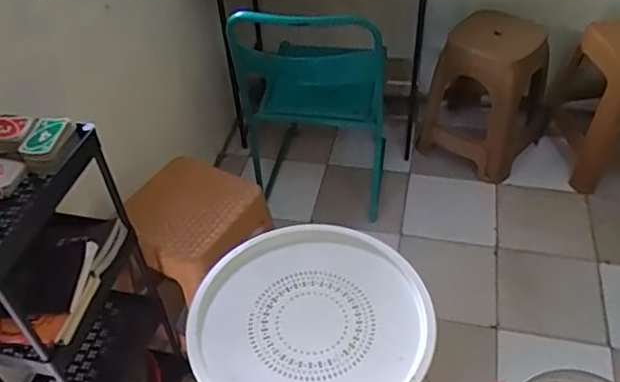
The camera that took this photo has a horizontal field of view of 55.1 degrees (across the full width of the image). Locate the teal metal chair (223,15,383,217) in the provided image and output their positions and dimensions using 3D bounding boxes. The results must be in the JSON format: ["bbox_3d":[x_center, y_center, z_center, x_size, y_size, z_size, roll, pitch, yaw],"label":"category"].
[{"bbox_3d":[0.002,-0.260,1.724,0.408,0.653,0.453,-3,38,3],"label":"teal metal chair"}]

